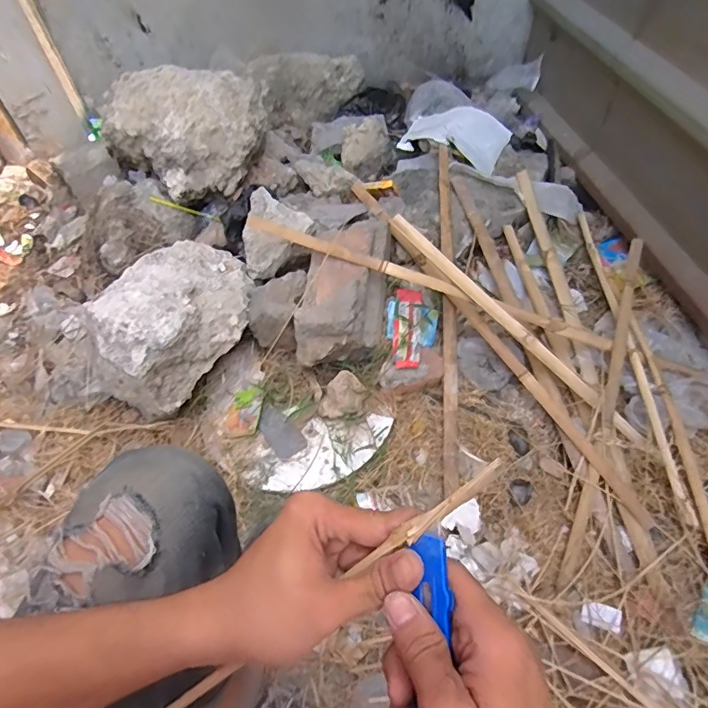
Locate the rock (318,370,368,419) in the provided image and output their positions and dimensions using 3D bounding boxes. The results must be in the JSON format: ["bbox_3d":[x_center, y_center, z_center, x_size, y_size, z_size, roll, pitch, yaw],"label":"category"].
[{"bbox_3d":[-0.022,0.084,0.929,0.072,0.035,0.096,35,64,26],"label":"rock"}]

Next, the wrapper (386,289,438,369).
[{"bbox_3d":[0.120,-0.048,1.009,0.104,0.036,0.207,2,55,6],"label":"wrapper"}]

